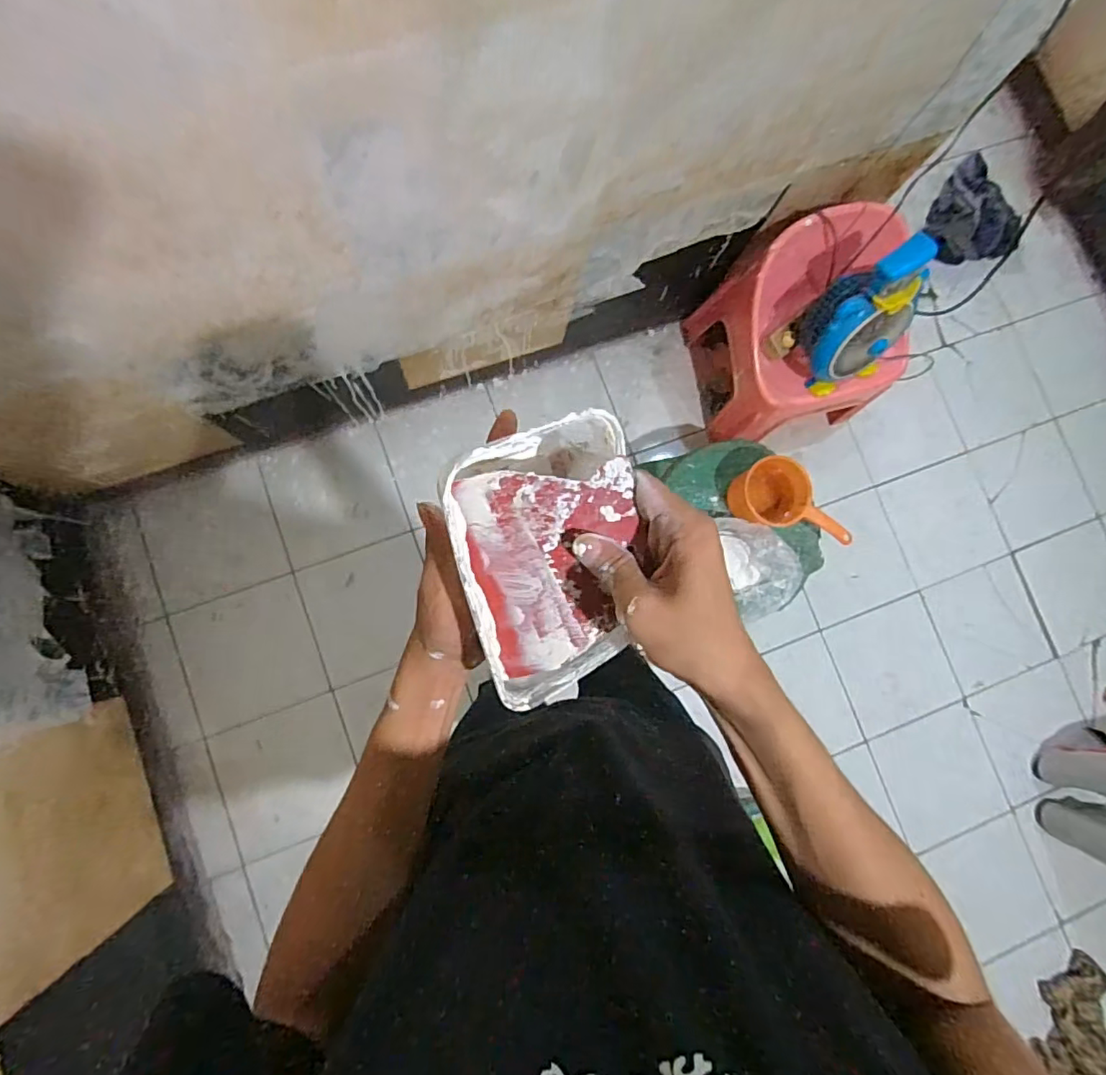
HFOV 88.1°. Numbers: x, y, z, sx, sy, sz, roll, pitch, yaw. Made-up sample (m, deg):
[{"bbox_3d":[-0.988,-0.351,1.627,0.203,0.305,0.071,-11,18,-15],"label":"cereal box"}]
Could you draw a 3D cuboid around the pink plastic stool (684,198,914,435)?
[{"bbox_3d":[0.580,-0.448,1.294,0.393,0.388,0.367,-7,84,-6],"label":"pink plastic stool"}]

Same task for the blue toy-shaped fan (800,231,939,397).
[{"bbox_3d":[0.618,-0.432,1.138,0.179,0.284,0.183,-31,87,-8],"label":"blue toy-shaped fan"}]

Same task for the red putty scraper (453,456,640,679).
[{"bbox_3d":[0.004,0.019,0.335,0.097,0.004,0.121,-10,104,6],"label":"red putty scraper"}]

